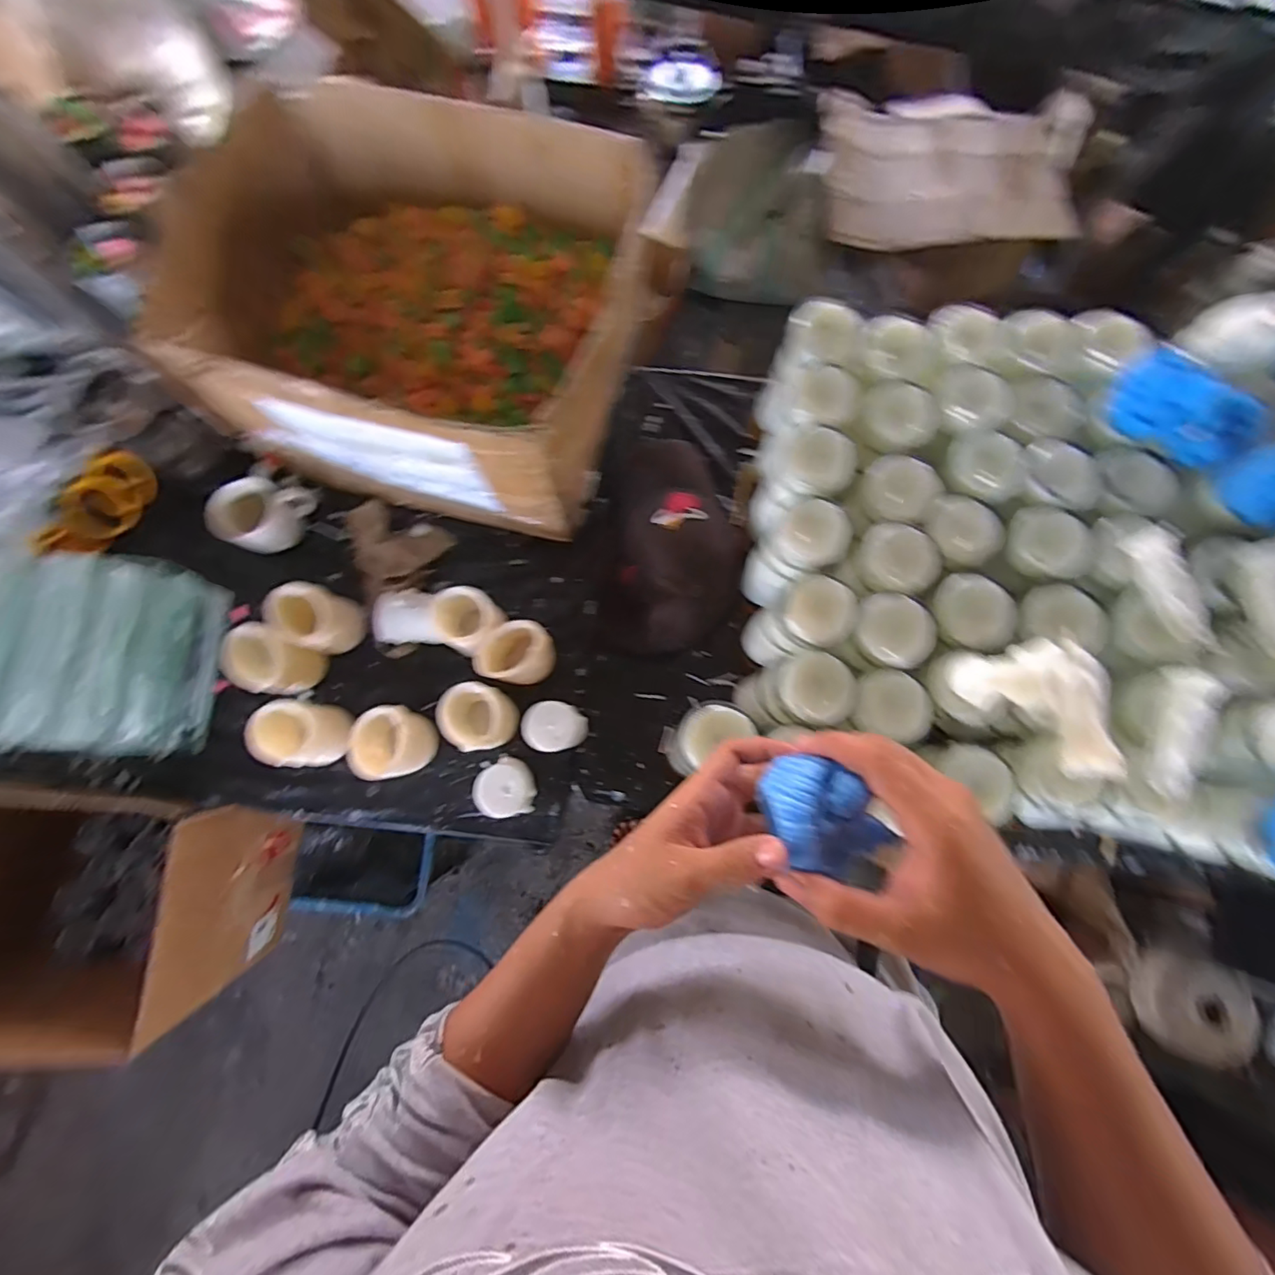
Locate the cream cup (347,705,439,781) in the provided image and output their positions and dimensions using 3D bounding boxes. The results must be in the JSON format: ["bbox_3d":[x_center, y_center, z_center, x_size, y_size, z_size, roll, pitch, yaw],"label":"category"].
[{"bbox_3d":[-0.280,0.120,0.629,0.070,0.085,0.079,-3,78,-1],"label":"cream cup"}]

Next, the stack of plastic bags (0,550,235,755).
[{"bbox_3d":[-0.662,0.020,0.624,0.283,0.114,0.209,4,78,0],"label":"stack of plastic bags"}]

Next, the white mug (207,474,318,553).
[{"bbox_3d":[-0.467,-0.157,0.681,0.066,0.076,0.098,28,80,5],"label":"white mug"}]

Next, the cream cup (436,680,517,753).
[{"bbox_3d":[-0.180,0.094,0.643,0.069,0.100,0.072,0,78,0],"label":"cream cup"}]

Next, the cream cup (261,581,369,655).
[{"bbox_3d":[-0.385,-0.022,0.654,0.076,0.087,0.071,0,78,0],"label":"cream cup"}]

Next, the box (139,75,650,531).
[{"bbox_3d":[-0.243,-0.374,0.642,0.472,0.231,0.401,22,79,4],"label":"box"}]

